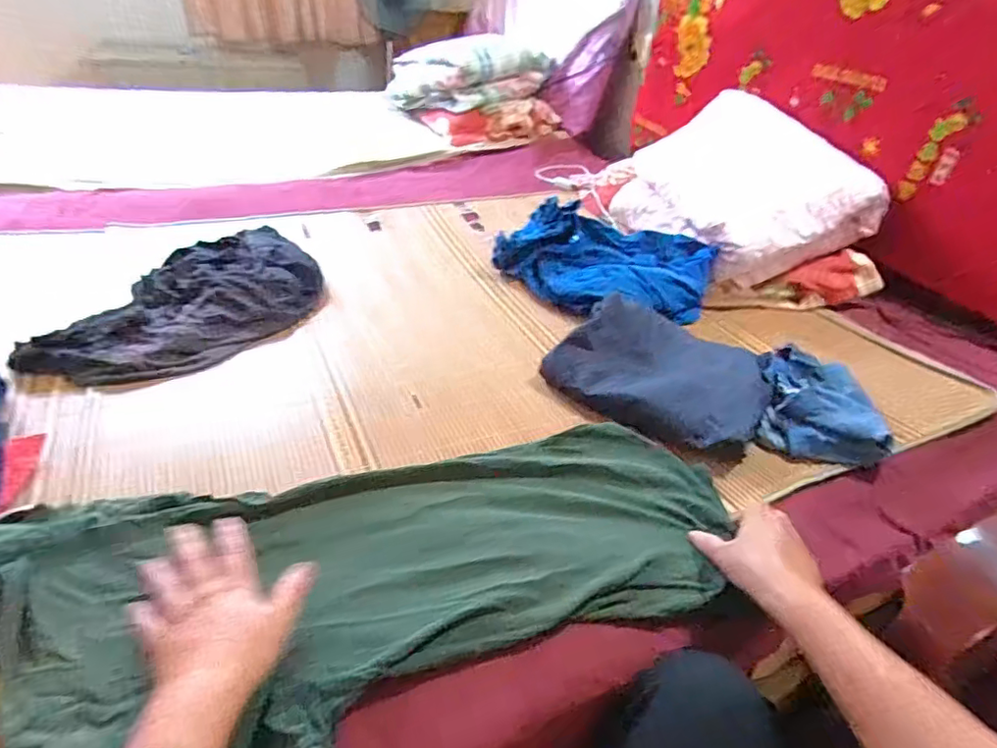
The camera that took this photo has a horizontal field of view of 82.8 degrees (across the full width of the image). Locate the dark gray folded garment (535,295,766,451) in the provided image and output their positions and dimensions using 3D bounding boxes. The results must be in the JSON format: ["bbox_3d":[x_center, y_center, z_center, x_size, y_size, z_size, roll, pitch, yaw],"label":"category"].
[{"bbox_3d":[0.243,-0.010,0.842,0.300,0.088,0.242,25,40,21],"label":"dark gray folded garment"}]

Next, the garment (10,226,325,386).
[{"bbox_3d":[-0.465,-0.124,0.918,0.291,0.048,0.477,9,37,2],"label":"garment"}]

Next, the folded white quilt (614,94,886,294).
[{"bbox_3d":[0.494,-0.401,1.201,0.382,0.144,0.490,-31,54,-7],"label":"folded white quilt"}]

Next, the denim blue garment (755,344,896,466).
[{"bbox_3d":[0.449,0.034,0.793,0.149,0.048,0.215,15,37,10],"label":"denim blue garment"}]

